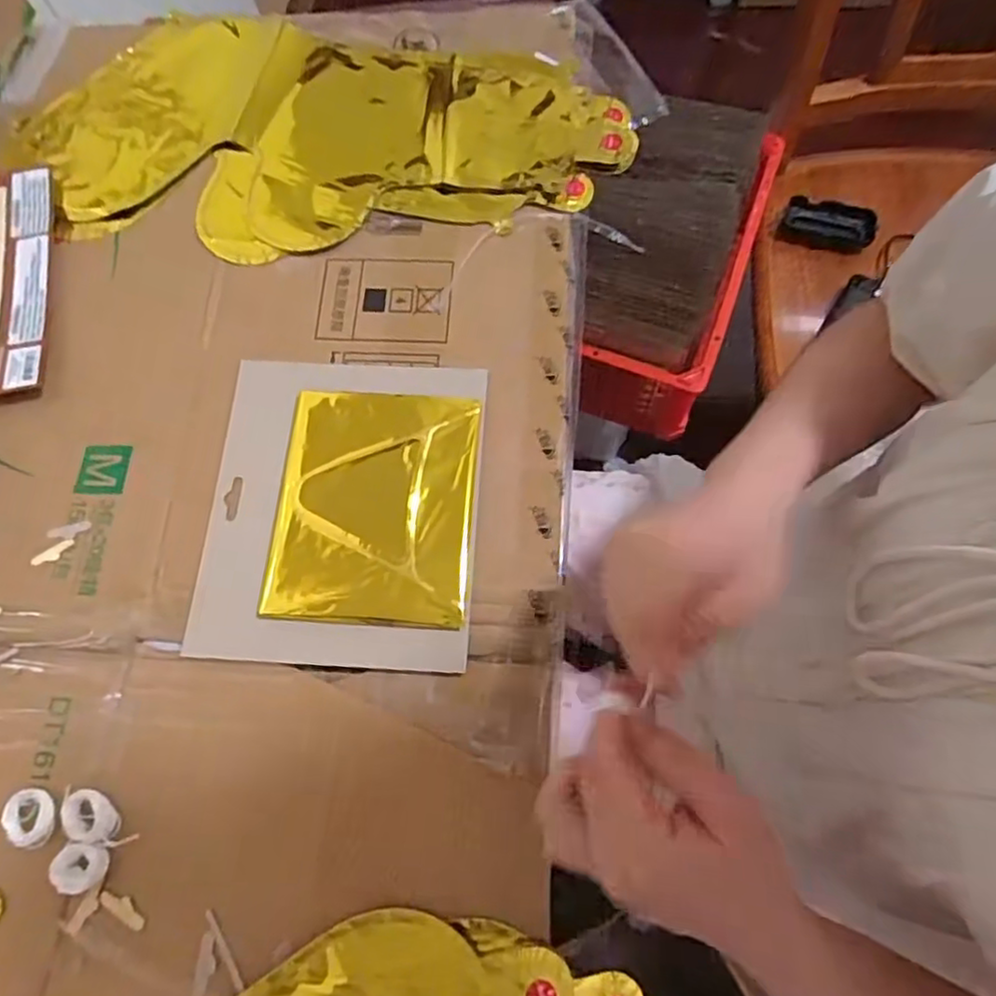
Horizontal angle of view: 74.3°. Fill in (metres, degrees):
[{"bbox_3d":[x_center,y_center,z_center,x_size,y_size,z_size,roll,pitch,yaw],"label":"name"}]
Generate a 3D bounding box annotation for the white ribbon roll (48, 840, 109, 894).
[{"bbox_3d":[-0.216,0.191,0.341,0.028,0.007,0.024,5,72,4],"label":"white ribbon roll"}]

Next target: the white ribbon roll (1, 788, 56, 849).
[{"bbox_3d":[-0.252,0.171,0.352,0.032,0.010,0.028,-1,72,2],"label":"white ribbon roll"}]

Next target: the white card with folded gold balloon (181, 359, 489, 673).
[{"bbox_3d":[-0.094,0.002,0.398,0.161,0.014,0.188,3,72,3],"label":"white card with folded gold balloon"}]

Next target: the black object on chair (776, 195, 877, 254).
[{"bbox_3d":[0.421,-0.349,0.838,0.113,0.032,0.048,14,73,7],"label":"black object on chair"}]

